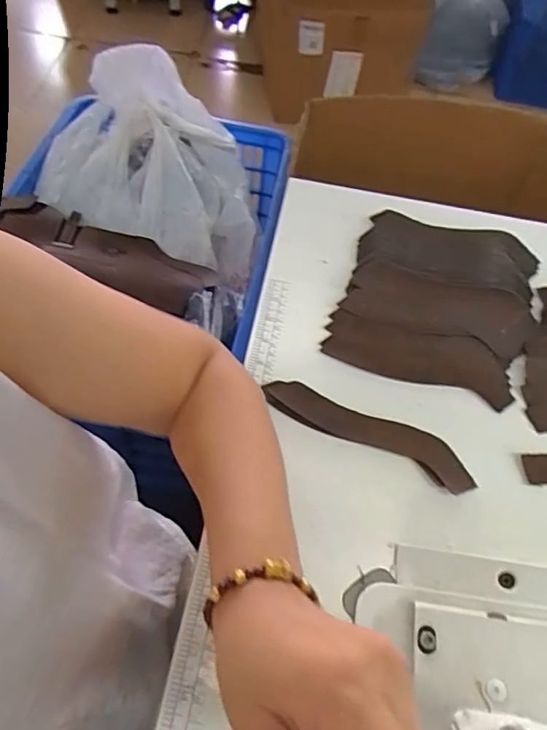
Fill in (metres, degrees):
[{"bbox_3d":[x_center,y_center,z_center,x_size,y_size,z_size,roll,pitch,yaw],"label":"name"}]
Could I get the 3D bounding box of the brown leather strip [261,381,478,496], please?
[{"bbox_3d":[0.079,0.054,0.471,0.179,0.005,0.039,25,58,11],"label":"brown leather strip"}]

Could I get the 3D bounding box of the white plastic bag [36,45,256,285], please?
[{"bbox_3d":[-0.167,-0.326,0.926,0.351,0.193,0.287,21,55,9],"label":"white plastic bag"}]

